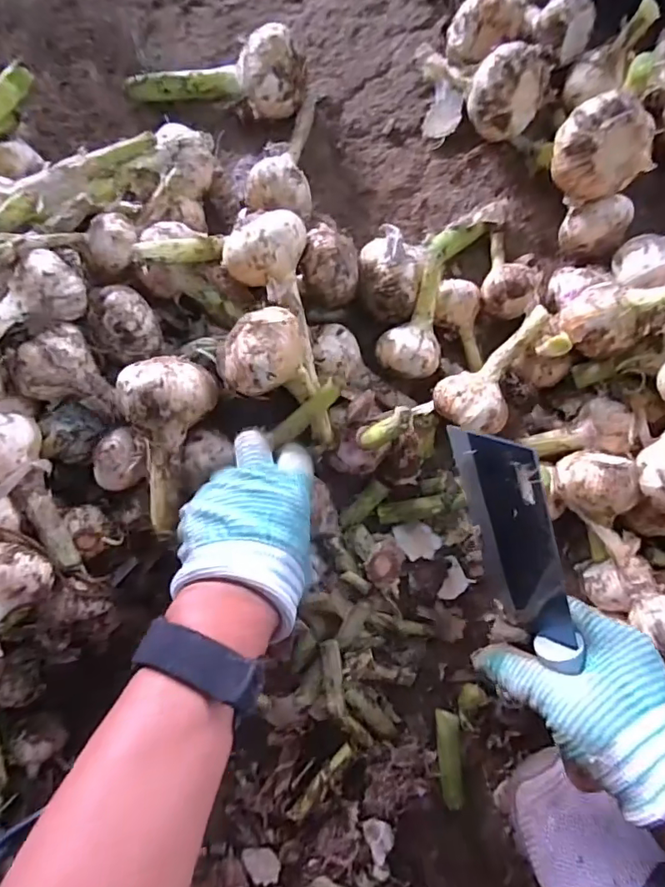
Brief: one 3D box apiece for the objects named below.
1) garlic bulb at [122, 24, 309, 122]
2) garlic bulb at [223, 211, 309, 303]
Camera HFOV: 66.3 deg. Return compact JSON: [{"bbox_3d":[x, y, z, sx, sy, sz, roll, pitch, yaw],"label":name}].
[{"bbox_3d":[-0.102,-0.311,0.441,0.164,0.052,0.052,9,85,20],"label":"garlic bulb"},{"bbox_3d":[-0.048,-0.131,0.357,0.051,0.037,0.057,9,85,6],"label":"garlic bulb"}]

